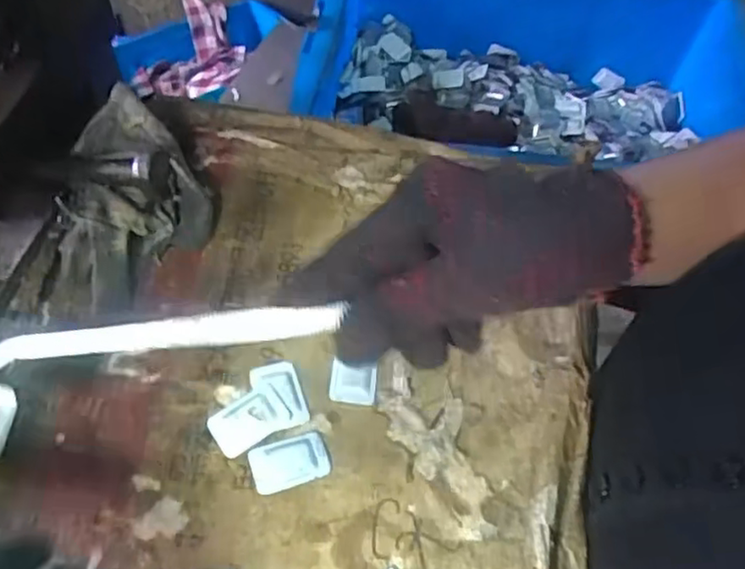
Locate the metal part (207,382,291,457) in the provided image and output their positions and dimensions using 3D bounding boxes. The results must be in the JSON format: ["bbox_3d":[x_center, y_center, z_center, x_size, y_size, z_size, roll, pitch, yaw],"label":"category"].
[{"bbox_3d":[-0.068,0.073,0.357,0.041,0.008,0.027,-30,61,-24],"label":"metal part"}]

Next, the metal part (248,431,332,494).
[{"bbox_3d":[-0.044,0.095,0.350,0.041,0.005,0.026,-16,57,-16],"label":"metal part"}]

